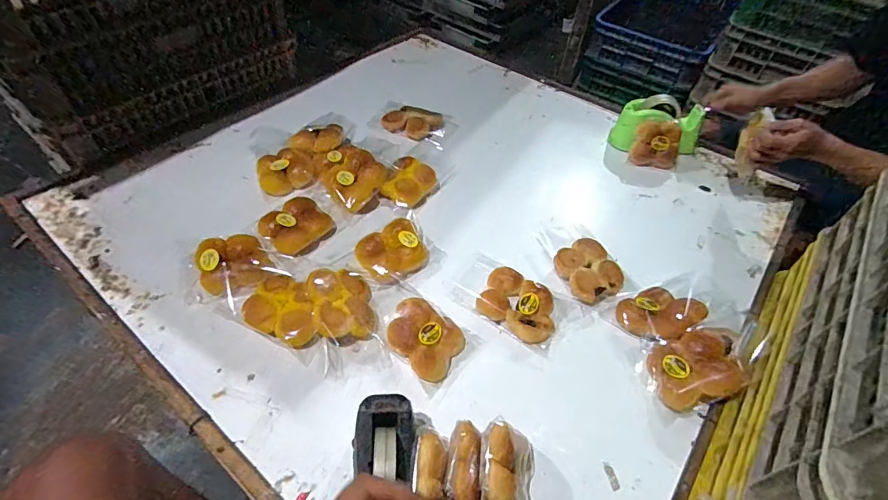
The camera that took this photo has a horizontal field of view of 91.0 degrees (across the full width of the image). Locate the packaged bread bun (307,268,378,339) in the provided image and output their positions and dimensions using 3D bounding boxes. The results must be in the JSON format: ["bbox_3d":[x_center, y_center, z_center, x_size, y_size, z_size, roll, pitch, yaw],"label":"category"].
[{"bbox_3d":[-0.164,0.088,0.709,0.111,0.037,0.115,10,48,-35],"label":"packaged bread bun"}]

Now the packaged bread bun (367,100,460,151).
[{"bbox_3d":[-0.076,-0.320,1.093,0.218,0.037,0.151,24,52,15],"label":"packaged bread bun"}]

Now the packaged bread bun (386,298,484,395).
[{"bbox_3d":[-0.022,0.134,0.703,0.130,0.039,0.112,38,57,25],"label":"packaged bread bun"}]

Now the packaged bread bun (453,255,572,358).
[{"bbox_3d":[0.117,0.080,0.759,0.193,0.040,0.123,29,53,19],"label":"packaged bread bun"}]

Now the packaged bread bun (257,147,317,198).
[{"bbox_3d":[-0.332,-0.162,0.925,0.113,0.046,0.113,2,49,-3],"label":"packaged bread bun"}]

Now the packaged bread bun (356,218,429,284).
[{"bbox_3d":[-0.094,0.001,0.802,0.115,0.047,0.109,2,49,-3],"label":"packaged bread bun"}]

